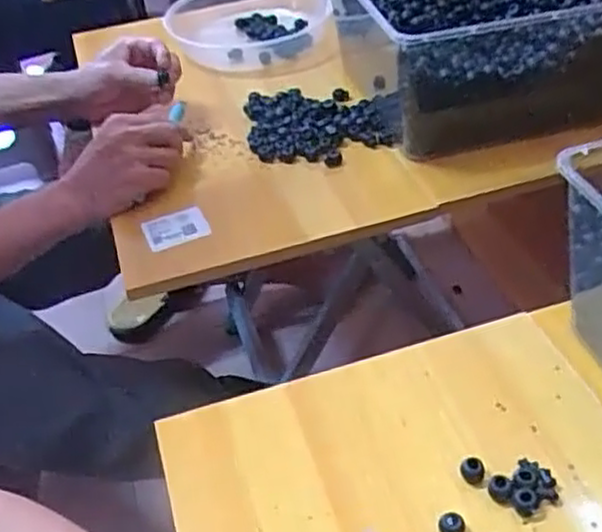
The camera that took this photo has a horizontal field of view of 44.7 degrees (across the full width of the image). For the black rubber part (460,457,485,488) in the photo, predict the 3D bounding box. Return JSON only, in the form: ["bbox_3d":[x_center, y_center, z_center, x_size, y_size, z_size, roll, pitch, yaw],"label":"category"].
[{"bbox_3d":[0.110,0.132,0.469,0.015,0.008,0.016,4,42,14],"label":"black rubber part"}]

